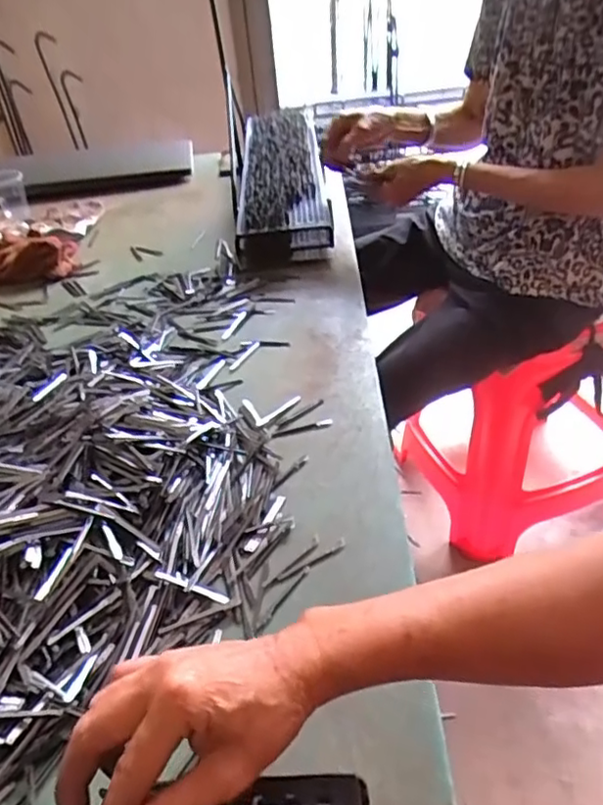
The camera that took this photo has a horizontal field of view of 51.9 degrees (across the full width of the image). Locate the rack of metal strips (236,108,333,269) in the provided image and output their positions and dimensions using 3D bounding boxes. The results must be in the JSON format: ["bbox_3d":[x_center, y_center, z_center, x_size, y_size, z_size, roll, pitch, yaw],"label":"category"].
[{"bbox_3d":[-0.036,-0.415,1.152,0.143,0.088,0.566,-6,38,2],"label":"rack of metal strips"}]

